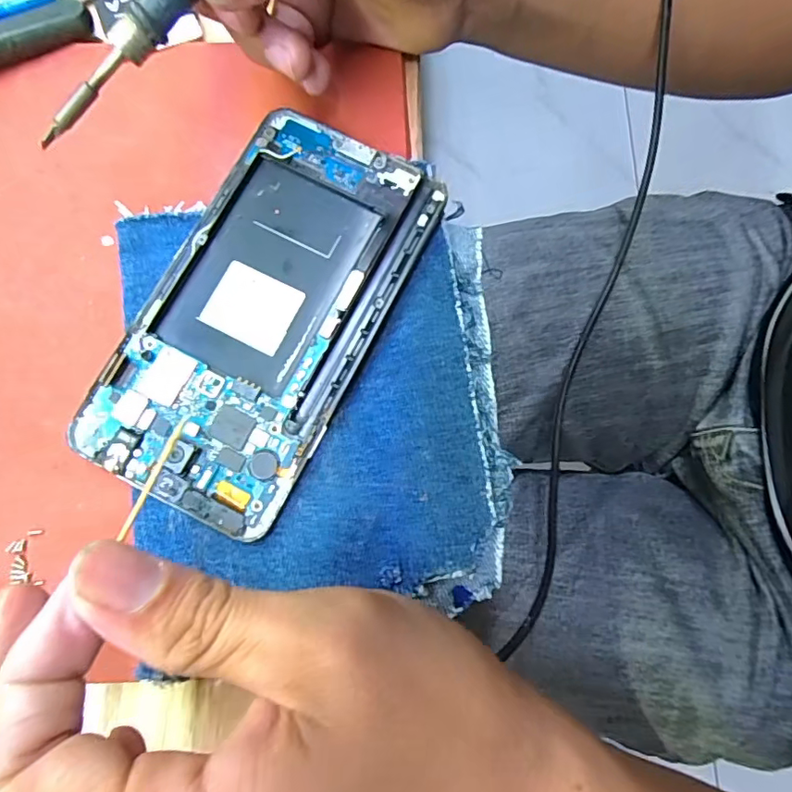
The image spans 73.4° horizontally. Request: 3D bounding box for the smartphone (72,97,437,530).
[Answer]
[{"bbox_3d":[-0.047,-0.031,0.193,0.076,0.009,0.147,27,80,5],"label":"smartphone"}]

